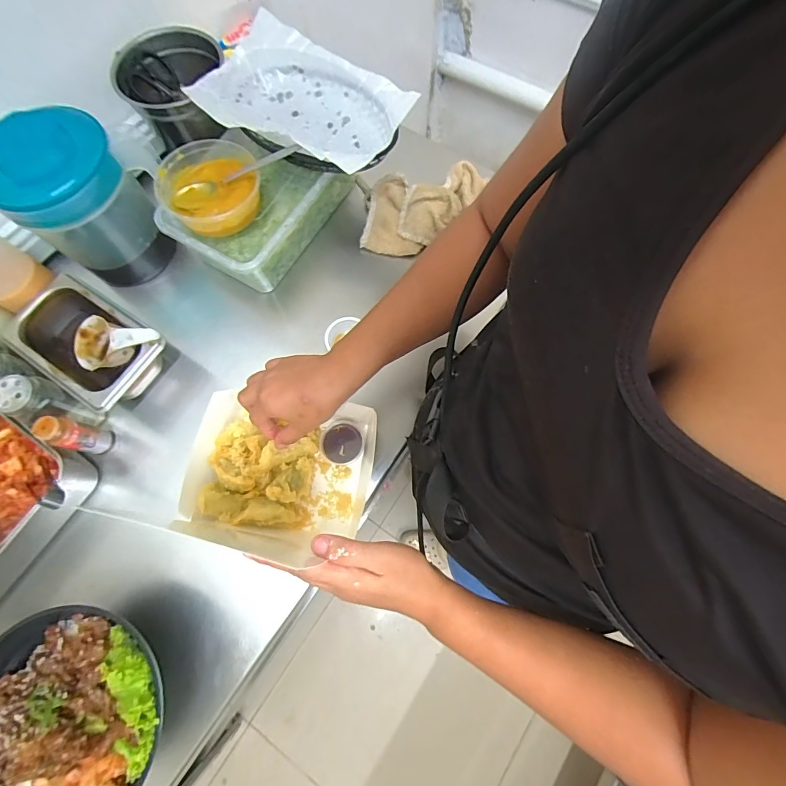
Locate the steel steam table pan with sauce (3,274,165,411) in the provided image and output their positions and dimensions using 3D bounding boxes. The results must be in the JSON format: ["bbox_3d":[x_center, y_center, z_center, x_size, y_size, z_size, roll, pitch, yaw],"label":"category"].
[{"bbox_3d":[-0.352,-0.055,0.479,0.164,0.072,0.106,33,76,11],"label":"steel steam table pan with sauce"}]

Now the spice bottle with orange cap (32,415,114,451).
[{"bbox_3d":[-0.347,0.048,0.442,0.026,0.087,0.028,0,73,1],"label":"spice bottle with orange cap"}]

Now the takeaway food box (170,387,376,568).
[{"bbox_3d":[-0.121,0.084,0.438,0.188,0.053,0.161,5,73,3],"label":"takeaway food box"}]

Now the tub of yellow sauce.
[{"bbox_3d":[-0.213,-0.241,0.475,0.111,0.034,0.111,0,73,1],"label":"tub of yellow sauce"}]

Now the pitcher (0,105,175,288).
[{"bbox_3d":[-0.352,-0.220,0.477,0.127,0.173,0.112,-21,73,-5],"label":"pitcher"}]

